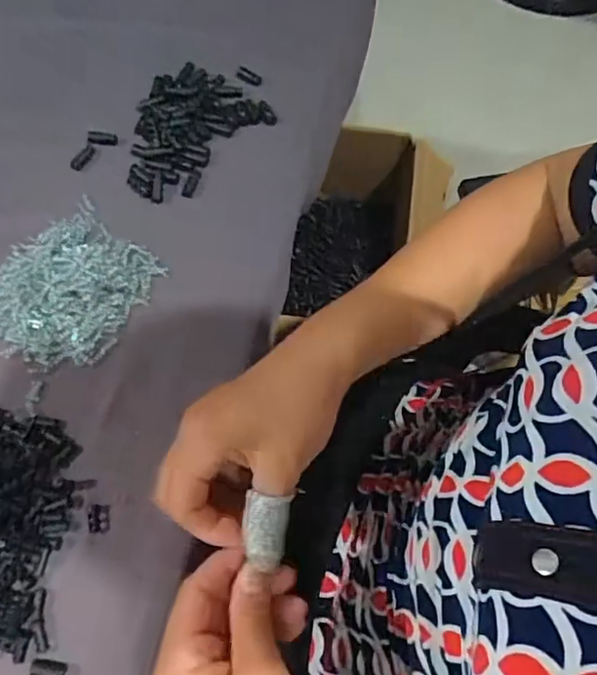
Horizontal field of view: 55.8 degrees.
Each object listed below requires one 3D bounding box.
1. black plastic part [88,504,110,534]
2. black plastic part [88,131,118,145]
[{"bbox_3d":[-0.125,0.113,0.351,0.012,0.005,0.018,-12,63,-4],"label":"black plastic part"},{"bbox_3d":[-0.169,-0.171,0.485,0.025,0.011,0.010,9,65,7],"label":"black plastic part"}]

